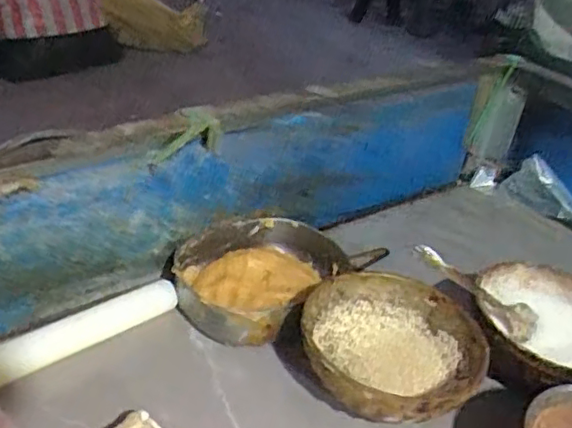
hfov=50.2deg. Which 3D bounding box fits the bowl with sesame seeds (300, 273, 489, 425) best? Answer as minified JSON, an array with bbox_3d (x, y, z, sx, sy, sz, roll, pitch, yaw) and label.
[{"bbox_3d":[0.088,0.121,0.531,0.152,0.069,0.158,5,34,-3],"label":"bowl with sesame seeds"}]

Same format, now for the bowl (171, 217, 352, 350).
[{"bbox_3d":[-0.029,0.062,0.615,0.140,0.049,0.188,21,36,19],"label":"bowl"}]

